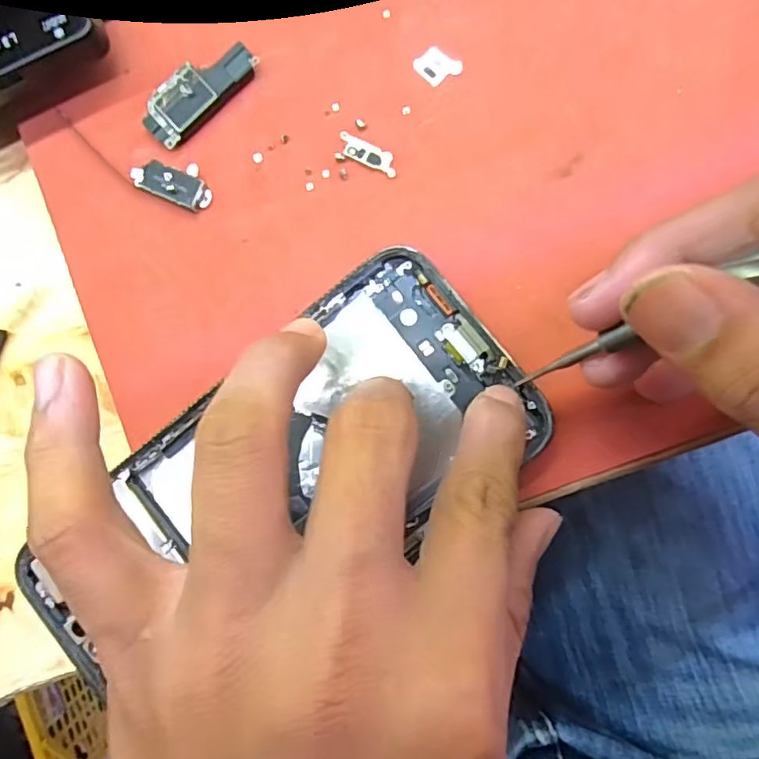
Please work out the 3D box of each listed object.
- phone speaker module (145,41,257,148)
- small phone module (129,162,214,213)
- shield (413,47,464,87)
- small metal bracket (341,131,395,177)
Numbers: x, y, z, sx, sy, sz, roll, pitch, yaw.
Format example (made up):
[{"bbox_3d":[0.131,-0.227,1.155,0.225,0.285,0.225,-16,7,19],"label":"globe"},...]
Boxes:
[{"bbox_3d":[-0.058,-0.093,0.179,0.040,0.004,0.018,-45,86,2],"label":"phone speaker module"},{"bbox_3d":[-0.068,-0.065,0.179,0.027,0.005,0.013,22,90,5],"label":"small phone module"},{"bbox_3d":[0.018,-0.099,0.175,0.013,0.004,0.011,41,91,5],"label":"shield"},{"bbox_3d":[-0.004,-0.072,0.176,0.021,0.004,0.007,27,90,5],"label":"small metal bracket"}]

